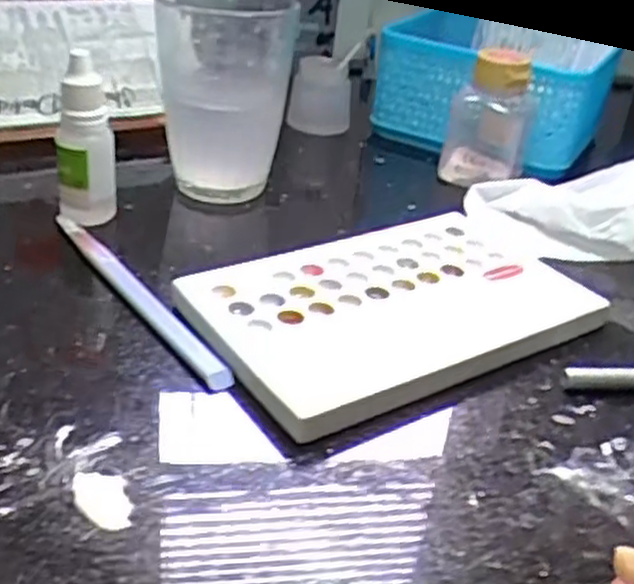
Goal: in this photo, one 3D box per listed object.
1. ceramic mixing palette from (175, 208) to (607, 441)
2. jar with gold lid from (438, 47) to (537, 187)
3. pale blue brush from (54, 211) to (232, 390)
[{"bbox_3d":[0.031,0.003,0.322,0.156,0.011,0.095,-16,37,-32],"label":"ceramic mixing palette"},{"bbox_3d":[0.096,-0.097,0.445,0.042,0.070,0.046,5,31,-3],"label":"jar with gold lid"},{"bbox_3d":[-0.073,-0.002,0.321,0.009,0.005,0.141,-16,37,-33],"label":"pale blue brush"}]

